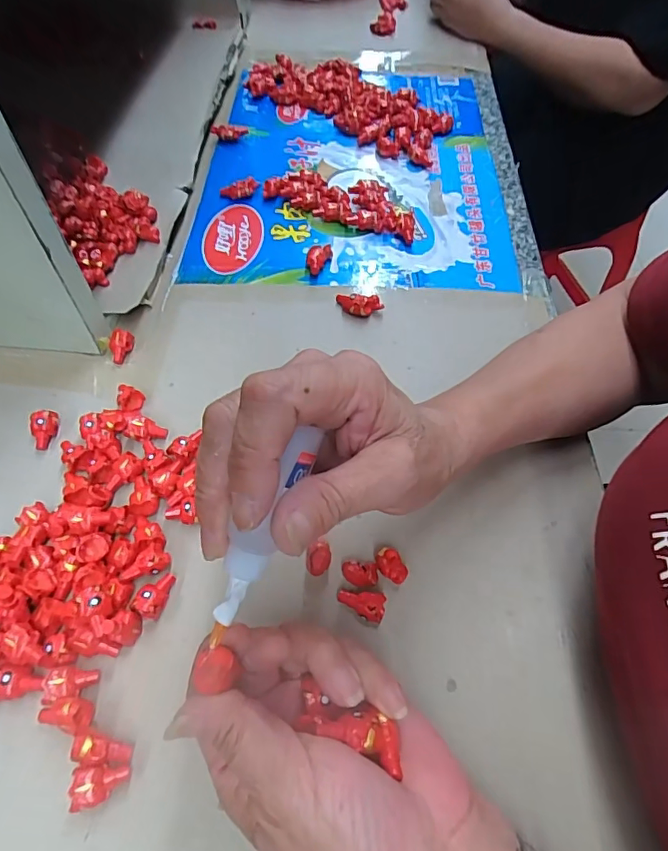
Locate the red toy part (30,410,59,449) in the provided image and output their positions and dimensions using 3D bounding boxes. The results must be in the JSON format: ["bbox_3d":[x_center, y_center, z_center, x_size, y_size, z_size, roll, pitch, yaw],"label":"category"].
[{"bbox_3d":[-0.198,0.003,0.341,0.016,0.015,0.024,0,57,-1],"label":"red toy part"}]

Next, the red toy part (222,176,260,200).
[{"bbox_3d":[-0.092,-0.231,0.489,0.037,0.014,0.011,-16,58,5],"label":"red toy part"}]

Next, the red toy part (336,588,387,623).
[{"bbox_3d":[0.015,0.098,0.275,0.026,0.010,0.014,7,57,4],"label":"red toy part"}]

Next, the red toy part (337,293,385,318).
[{"bbox_3d":[0.019,-0.099,0.404,0.038,0.014,0.018,17,59,10],"label":"red toy part"}]

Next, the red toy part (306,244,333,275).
[{"bbox_3d":[-0.014,-0.145,0.435,0.017,0.014,0.036,19,59,11],"label":"red toy part"}]

